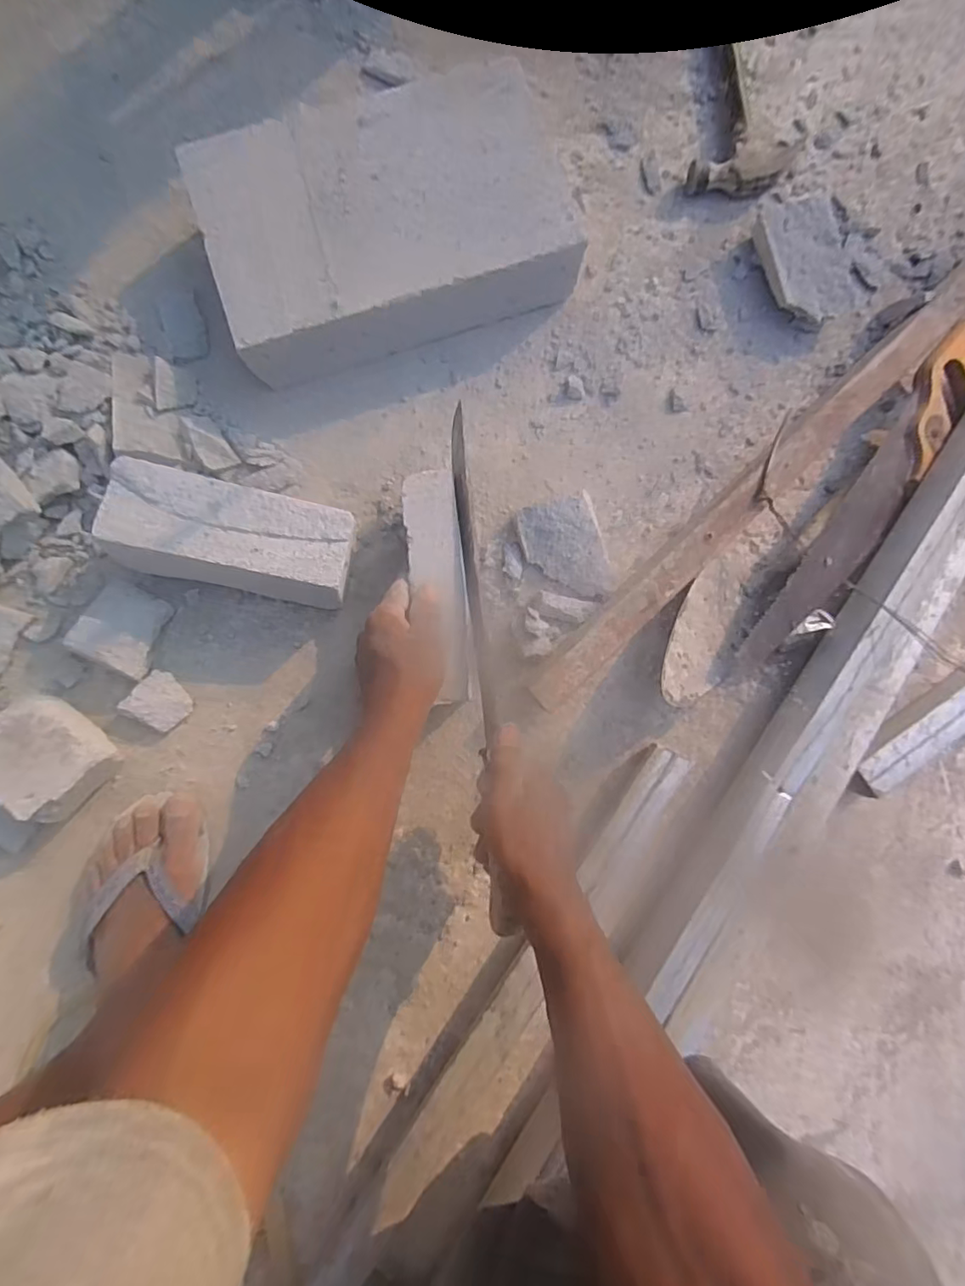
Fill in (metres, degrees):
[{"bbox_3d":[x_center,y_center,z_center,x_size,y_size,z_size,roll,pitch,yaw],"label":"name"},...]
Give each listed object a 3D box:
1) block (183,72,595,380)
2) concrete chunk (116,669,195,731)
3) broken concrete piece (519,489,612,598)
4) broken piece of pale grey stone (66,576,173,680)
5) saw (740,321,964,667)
[{"bbox_3d":[-0.092,-0.395,0.528,0.324,0.078,0.199,-20,86,-4],"label":"block"},{"bbox_3d":[-0.297,0.055,0.507,0.047,0.025,0.044,40,84,2],"label":"concrete chunk"},{"bbox_3d":[0.082,-0.087,0.532,0.072,0.030,0.098,-21,86,-4],"label":"broken concrete piece"},{"bbox_3d":[-0.326,-0.014,0.498,0.065,0.022,0.076,26,69,-22],"label":"broken piece of pale grey stone"},{"bbox_3d":[0.369,-0.134,0.536,0.066,0.051,0.409,35,84,1],"label":"saw"}]

